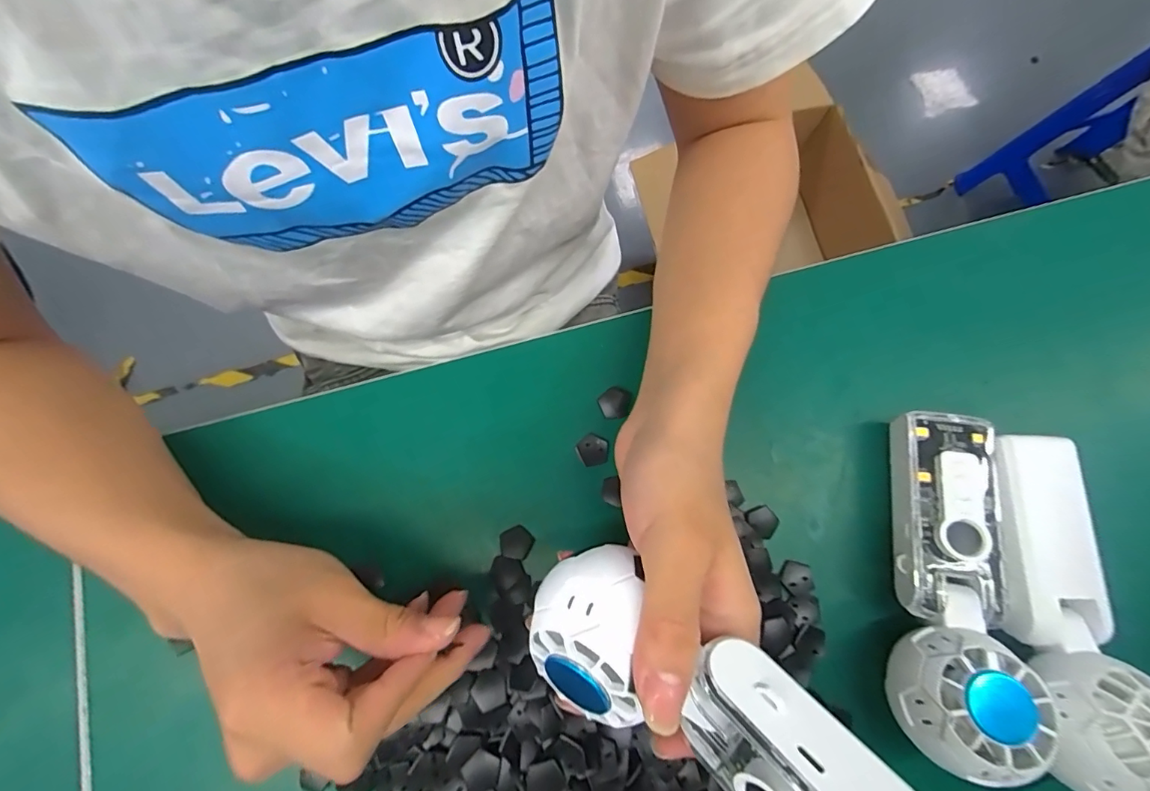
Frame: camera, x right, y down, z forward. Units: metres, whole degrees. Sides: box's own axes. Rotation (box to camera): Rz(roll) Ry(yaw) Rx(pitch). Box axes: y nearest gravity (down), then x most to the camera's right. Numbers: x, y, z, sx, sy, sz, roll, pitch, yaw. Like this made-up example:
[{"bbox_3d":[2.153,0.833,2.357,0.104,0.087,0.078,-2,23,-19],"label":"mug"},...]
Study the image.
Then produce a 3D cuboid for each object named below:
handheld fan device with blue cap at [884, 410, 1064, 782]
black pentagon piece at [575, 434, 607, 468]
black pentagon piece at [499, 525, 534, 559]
[{"bbox_3d":[0.194,0.090,0.247,0.048,0.054,0.165,14,78,1],"label":"handheld fan device with blue cap"},{"bbox_3d":[0.011,0.033,0.296,0.018,0.004,0.019,-22,79,-6],"label":"black pentagon piece"},{"bbox_3d":[-0.035,0.085,0.282,0.019,0.004,0.018,25,78,4],"label":"black pentagon piece"}]

